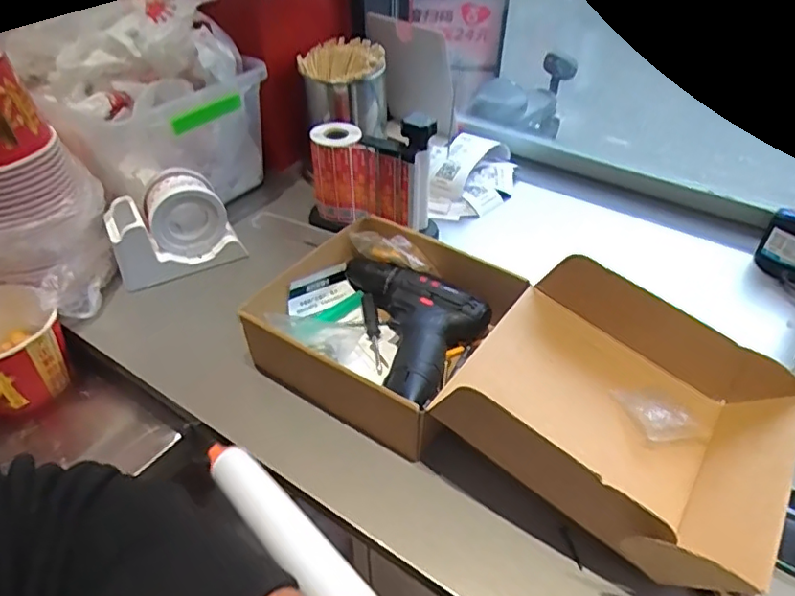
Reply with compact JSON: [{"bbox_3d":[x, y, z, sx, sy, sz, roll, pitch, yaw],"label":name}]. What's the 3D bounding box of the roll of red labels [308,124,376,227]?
[{"bbox_3d":[-0.073,-0.158,0.768,0.072,0.112,0.087,-10,43,-10],"label":"roll of red labels"}]

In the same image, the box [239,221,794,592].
[{"bbox_3d":[0.093,0.059,0.549,0.480,0.104,0.231,26,48,26],"label":"box"}]

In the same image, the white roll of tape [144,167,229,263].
[{"bbox_3d":[-0.264,-0.104,0.724,0.086,0.089,0.064,-22,46,-23],"label":"white roll of tape"}]

